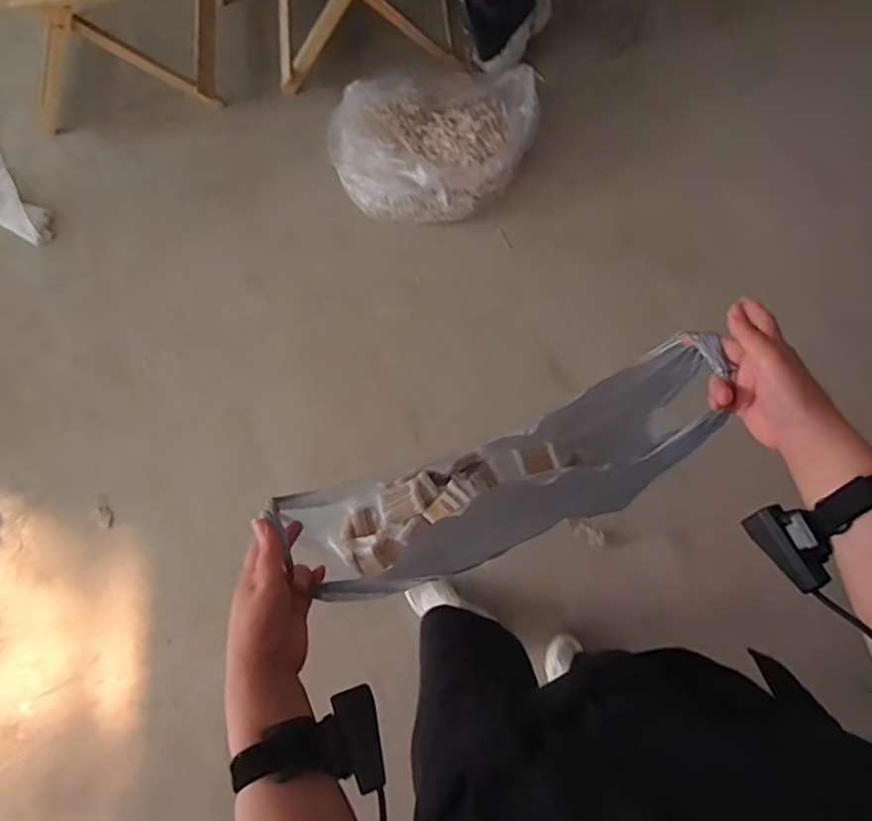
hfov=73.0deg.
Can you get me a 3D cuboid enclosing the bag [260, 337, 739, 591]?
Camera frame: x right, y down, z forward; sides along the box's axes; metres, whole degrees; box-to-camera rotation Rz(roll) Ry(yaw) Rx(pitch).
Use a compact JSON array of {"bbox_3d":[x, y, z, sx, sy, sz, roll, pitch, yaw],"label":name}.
[{"bbox_3d":[0.059,0.094,0.794,0.510,0.543,0.161,-21,76,-7],"label":"bag"}]

